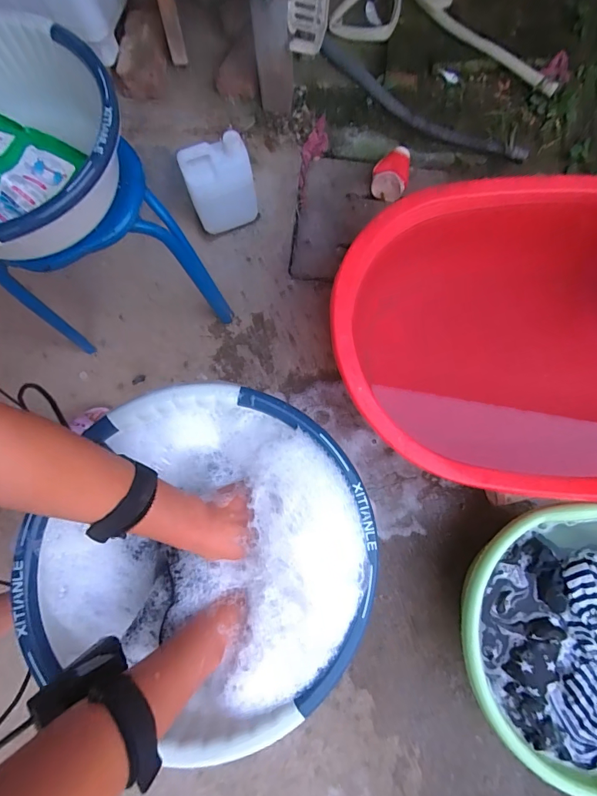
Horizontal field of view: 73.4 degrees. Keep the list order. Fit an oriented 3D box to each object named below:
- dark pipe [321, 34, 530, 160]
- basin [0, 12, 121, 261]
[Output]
[{"bbox_3d":[0.335,-0.798,1.111,0.634,0.067,0.106,30,80,5],"label":"dark pipe"},{"bbox_3d":[-0.405,-0.339,0.561,0.330,0.131,0.335,0,79,2],"label":"basin"}]

